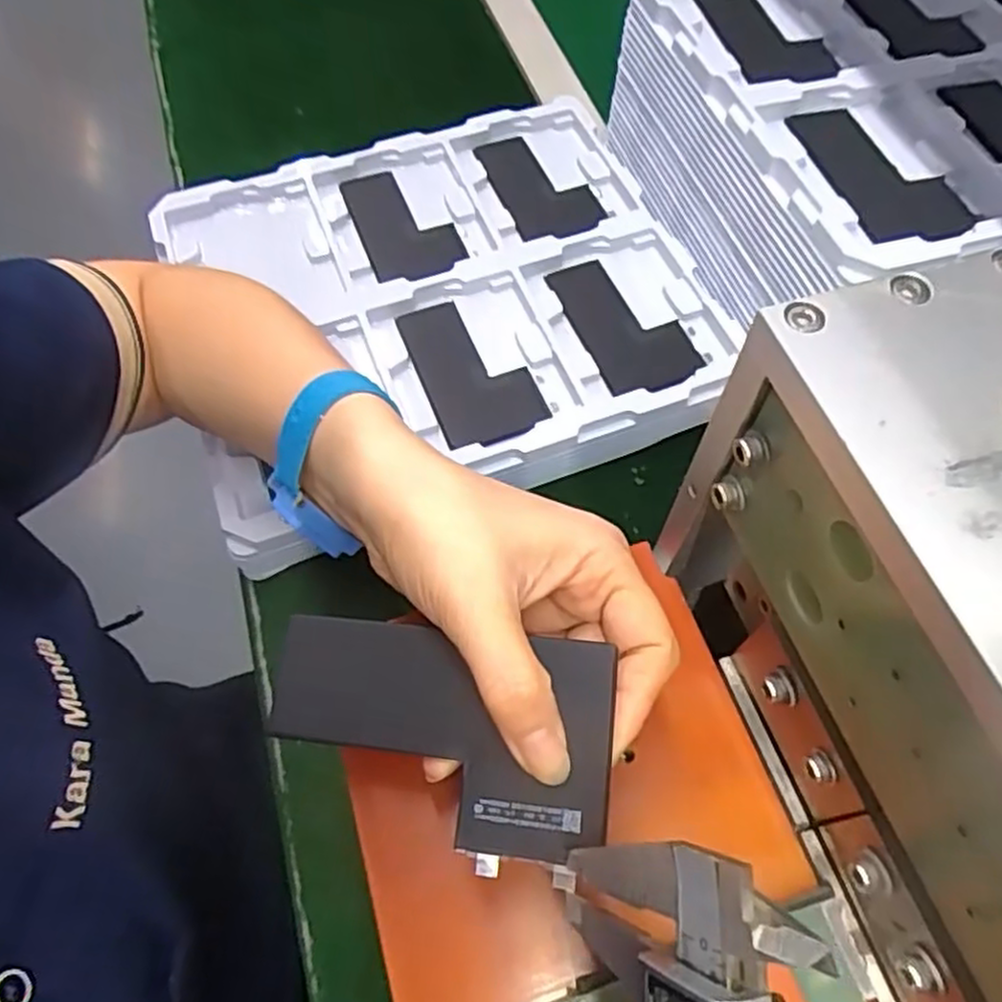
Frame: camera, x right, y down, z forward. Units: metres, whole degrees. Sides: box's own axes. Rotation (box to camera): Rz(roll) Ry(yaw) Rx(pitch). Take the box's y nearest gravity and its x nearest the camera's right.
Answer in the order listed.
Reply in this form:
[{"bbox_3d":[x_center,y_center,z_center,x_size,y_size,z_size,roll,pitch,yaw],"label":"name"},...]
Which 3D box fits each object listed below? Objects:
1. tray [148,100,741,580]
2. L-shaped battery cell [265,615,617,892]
[{"bbox_3d":[-0.041,-0.131,0.473,0.308,0.028,0.287,-19,64,-11],"label":"tray"},{"bbox_3d":[-0.021,0.072,0.224,0.105,0.004,0.064,4,71,12],"label":"L-shaped battery cell"}]

